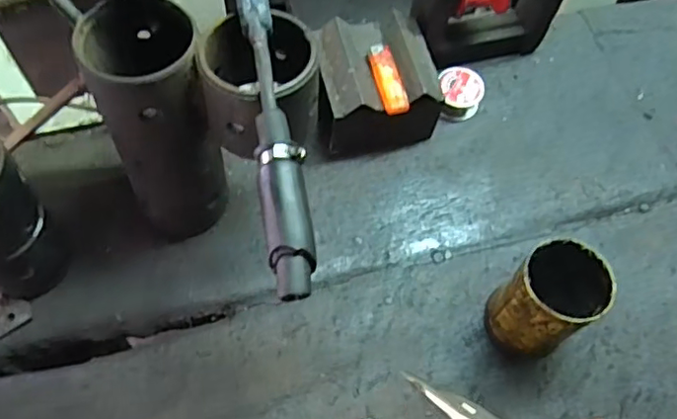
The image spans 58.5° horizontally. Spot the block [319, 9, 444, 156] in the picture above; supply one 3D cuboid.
[{"bbox_3d":[0.040,-0.133,0.664,0.116,0.096,0.115,-13,62,-10],"label":"block"}]

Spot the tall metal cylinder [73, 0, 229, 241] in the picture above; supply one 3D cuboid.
[{"bbox_3d":[-0.153,-0.069,0.534,0.088,0.219,0.090,1,60,-2],"label":"tall metal cylinder"}]

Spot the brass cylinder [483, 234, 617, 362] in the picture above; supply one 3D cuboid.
[{"bbox_3d":[0.184,0.084,0.543,0.078,0.116,0.079,-35,68,-21],"label":"brass cylinder"}]

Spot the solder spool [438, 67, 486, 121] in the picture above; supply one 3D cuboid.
[{"bbox_3d":[0.142,-0.134,0.707,0.051,0.035,0.052,1,60,-2],"label":"solder spool"}]

